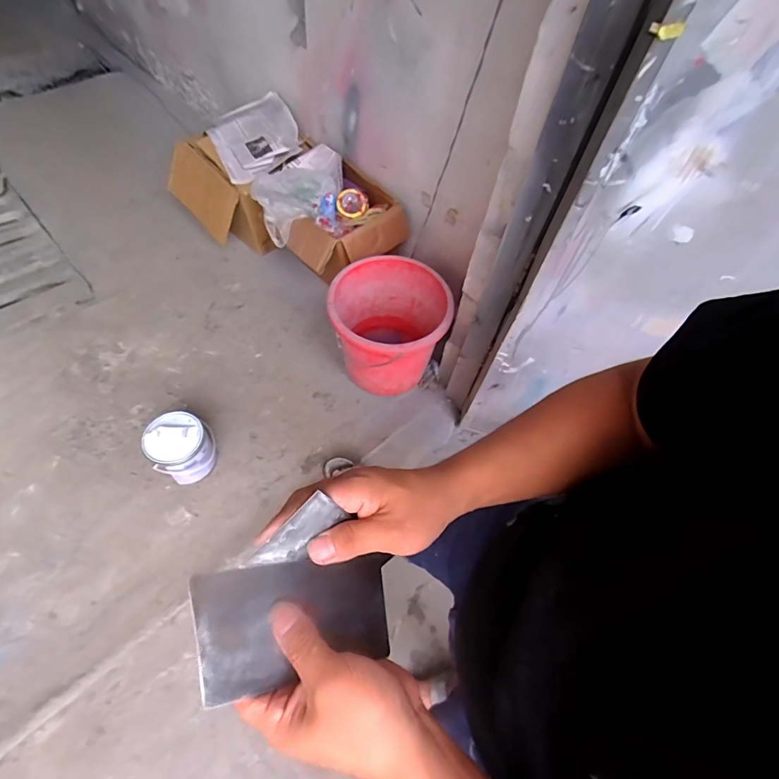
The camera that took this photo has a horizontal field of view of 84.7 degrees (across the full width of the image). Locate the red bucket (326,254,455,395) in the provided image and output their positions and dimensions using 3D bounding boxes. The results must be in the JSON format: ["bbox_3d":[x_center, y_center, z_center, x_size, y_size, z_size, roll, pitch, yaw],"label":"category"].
[{"bbox_3d":[-0.006,-0.170,1.392,0.344,0.354,0.343,2,56,-3],"label":"red bucket"}]

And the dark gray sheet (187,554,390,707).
[{"bbox_3d":[-0.062,0.156,0.293,0.132,0.011,0.070,6,67,-33],"label":"dark gray sheet"}]

